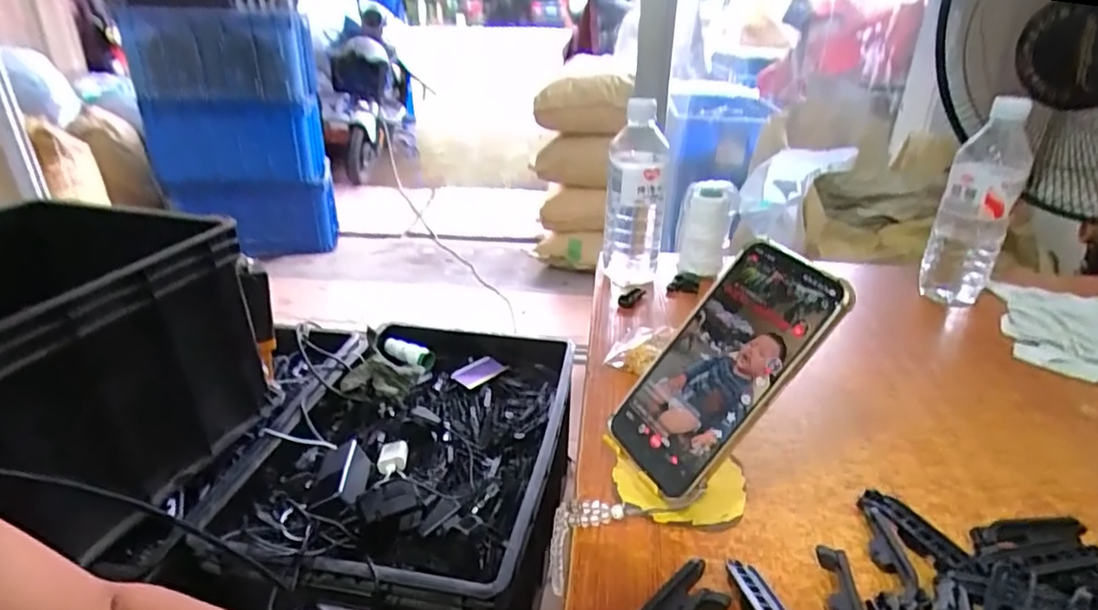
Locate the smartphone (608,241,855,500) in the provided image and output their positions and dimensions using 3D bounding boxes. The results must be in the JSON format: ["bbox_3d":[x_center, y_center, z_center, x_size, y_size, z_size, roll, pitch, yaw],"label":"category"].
[{"bbox_3d":[0.108,0.039,0.378,0.008,0.167,0.075,30,11,-41],"label":"smartphone"}]

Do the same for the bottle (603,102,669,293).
[{"bbox_3d":[0.103,-0.131,0.703,0.070,0.199,0.075,4,27,8],"label":"bottle"}]

